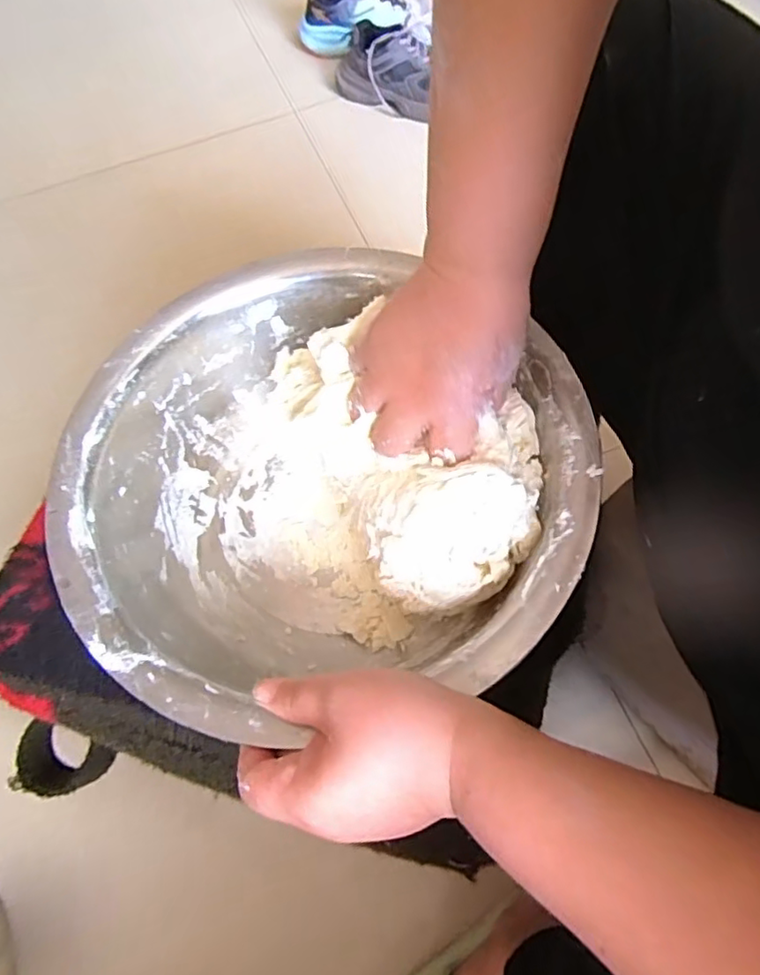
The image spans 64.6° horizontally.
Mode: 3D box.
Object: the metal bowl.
[{"bbox_3d":[-0.036,0.004,0.376,0.292,0.123,0.275,-2,64,3],"label":"metal bowl"}]

